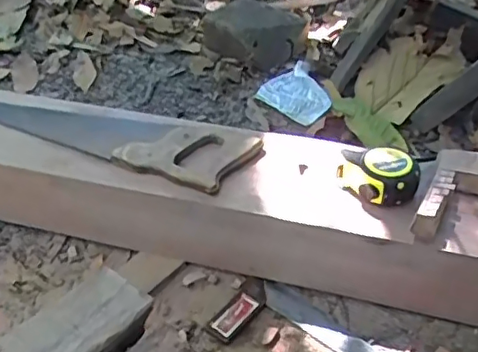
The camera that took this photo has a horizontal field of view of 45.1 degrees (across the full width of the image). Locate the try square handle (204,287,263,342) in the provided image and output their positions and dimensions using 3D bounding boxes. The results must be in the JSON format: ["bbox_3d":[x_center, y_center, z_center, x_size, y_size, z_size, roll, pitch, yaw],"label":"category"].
[{"bbox_3d":[-0.005,0.196,0.809,0.043,0.016,0.081,28,50,29],"label":"try square handle"}]

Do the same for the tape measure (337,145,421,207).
[{"bbox_3d":[0.180,0.004,0.753,0.103,0.061,0.064,11,43,14],"label":"tape measure"}]

